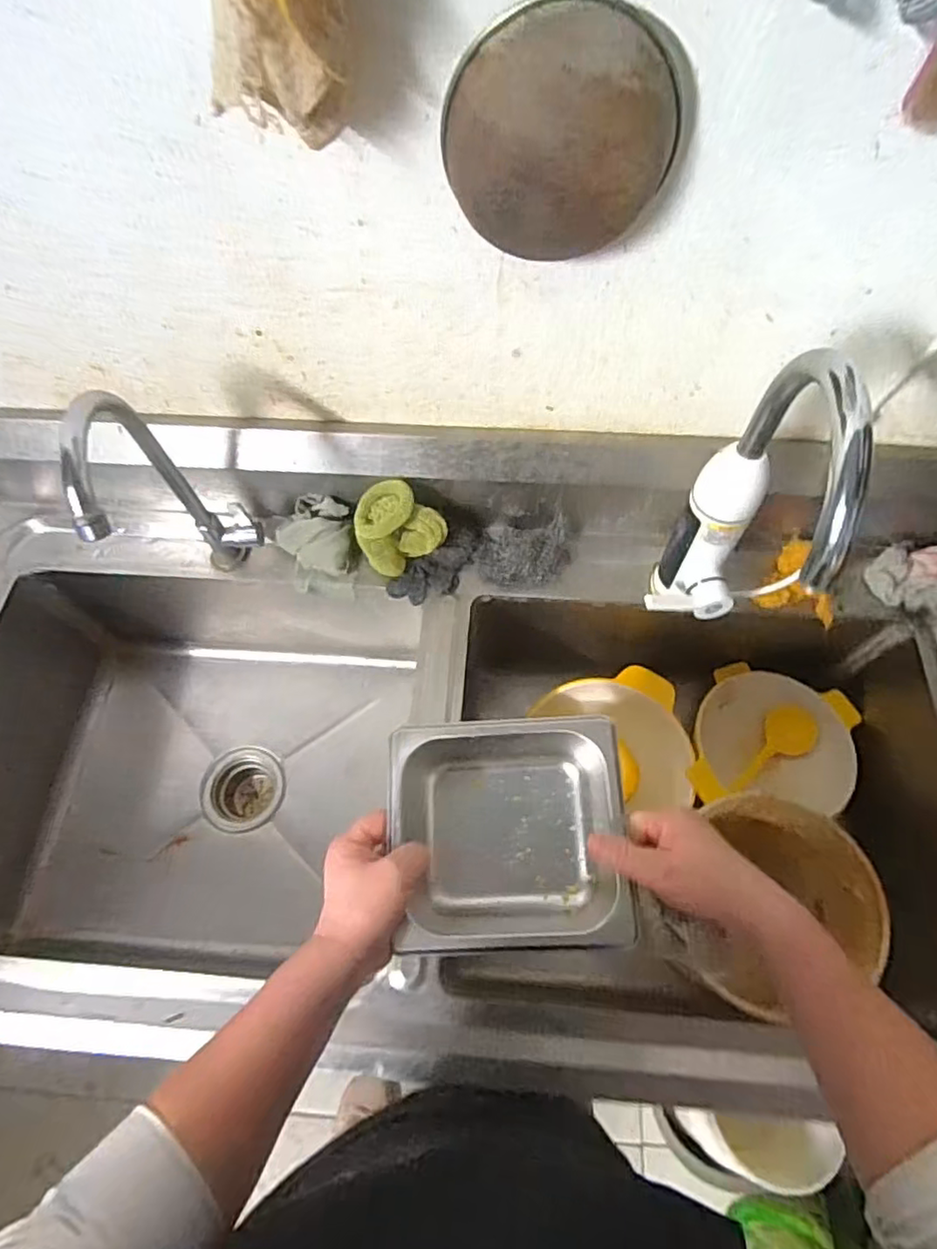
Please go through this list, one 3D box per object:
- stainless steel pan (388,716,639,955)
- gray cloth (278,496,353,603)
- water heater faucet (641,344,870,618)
[{"bbox_3d":[0.028,0.158,0.484,0.171,0.081,0.164,-2,64,-1],"label":"stainless steel pan"},{"bbox_3d":[-0.176,-0.089,0.743,0.089,0.073,0.101,-18,65,-8],"label":"gray cloth"},{"bbox_3d":[0.220,-0.065,0.522,0.077,0.333,0.181,19,66,9],"label":"water heater faucet"}]

